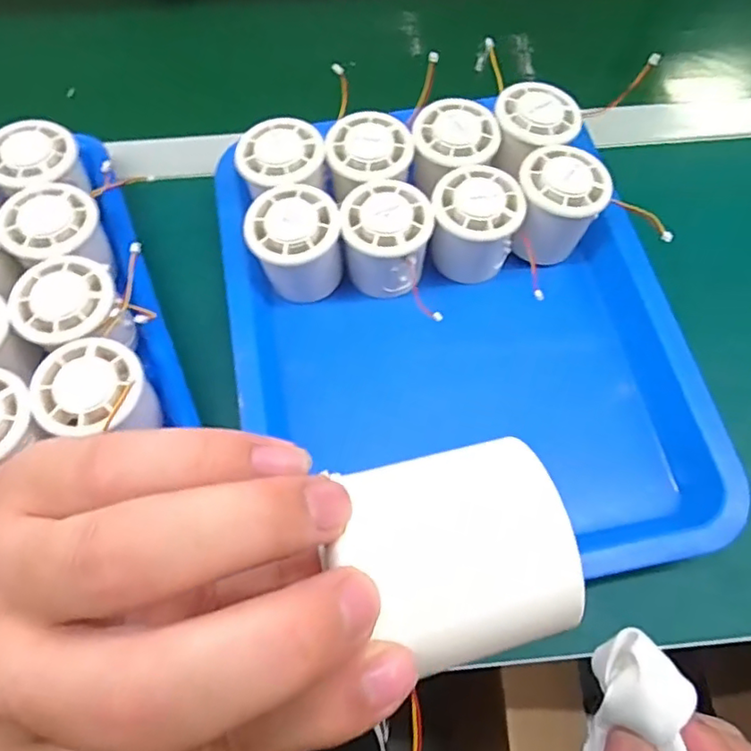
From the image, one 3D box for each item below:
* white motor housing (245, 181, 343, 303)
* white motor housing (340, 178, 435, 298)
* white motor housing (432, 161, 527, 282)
[{"bbox_3d":[-0.051,-0.083,0.380,0.056,0.052,0.058,0,65,0],"label":"white motor housing"},{"bbox_3d":[0.006,-0.086,0.386,0.057,0.059,0.057,-1,65,-1],"label":"white motor housing"},{"bbox_3d":[0.061,-0.093,0.388,0.060,0.060,0.063,3,65,1],"label":"white motor housing"}]

